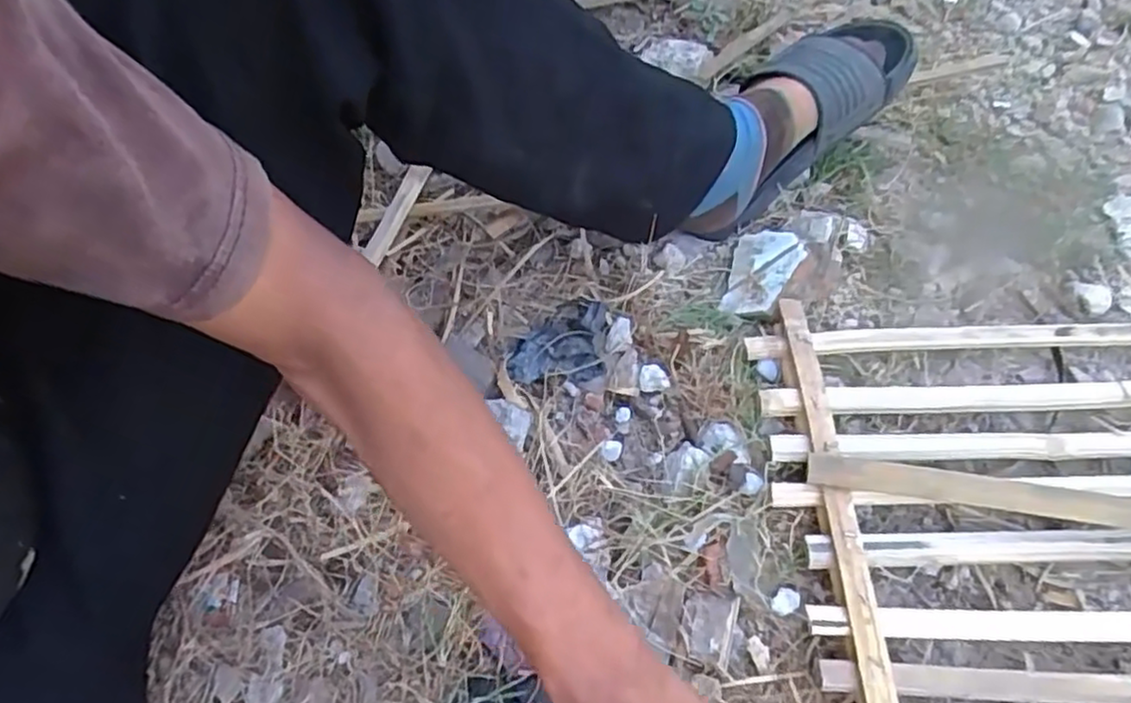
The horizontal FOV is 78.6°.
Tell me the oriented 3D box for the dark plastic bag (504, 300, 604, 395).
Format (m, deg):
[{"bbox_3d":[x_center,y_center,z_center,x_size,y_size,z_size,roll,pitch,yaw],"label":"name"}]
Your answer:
[{"bbox_3d":[-0.006,-0.013,0.579,0.076,0.027,0.078,2,55,4],"label":"dark plastic bag"}]

